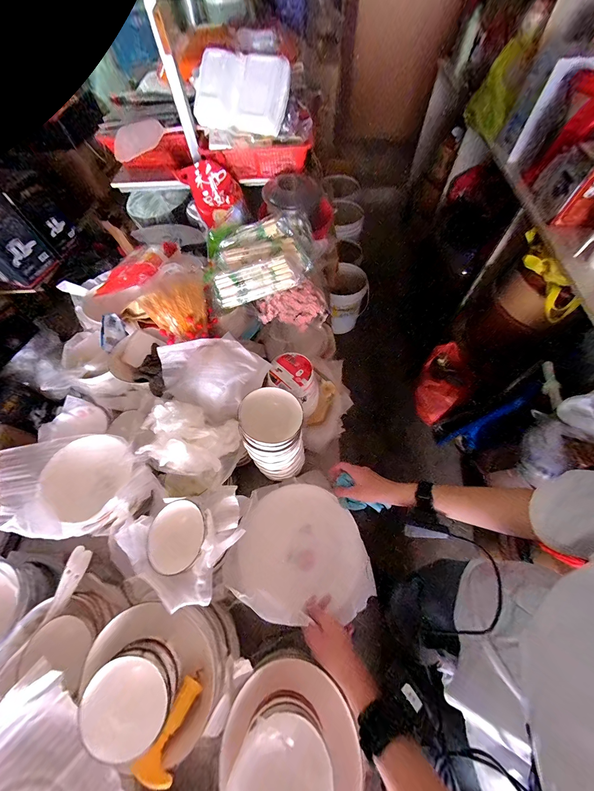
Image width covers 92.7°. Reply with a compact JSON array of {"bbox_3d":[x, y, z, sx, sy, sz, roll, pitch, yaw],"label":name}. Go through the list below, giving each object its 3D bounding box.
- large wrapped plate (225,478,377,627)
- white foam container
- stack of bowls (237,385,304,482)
[{"bbox_3d":[0.012,0.320,0.599,0.261,0.066,0.251,15,64,10],"label":"large wrapped plate"},{"bbox_3d":[-0.161,-0.813,0.766,0.267,0.127,0.119,15,64,10],"label":"white foam container"},{"bbox_3d":[-0.046,0.088,0.584,0.116,0.198,0.120,-3,62,1],"label":"stack of bowls"}]

